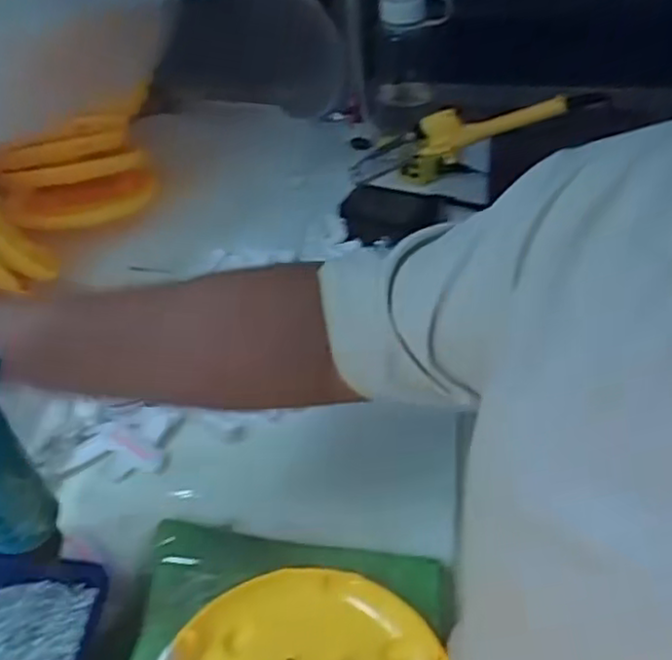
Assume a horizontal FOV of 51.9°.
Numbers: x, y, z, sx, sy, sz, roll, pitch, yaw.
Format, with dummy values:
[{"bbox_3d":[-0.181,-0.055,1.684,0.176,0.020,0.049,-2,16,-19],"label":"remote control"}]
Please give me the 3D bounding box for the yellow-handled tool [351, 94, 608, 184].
[{"bbox_3d":[0.125,-0.195,0.697,0.261,0.061,0.027,-10,30,39],"label":"yellow-handled tool"}]

